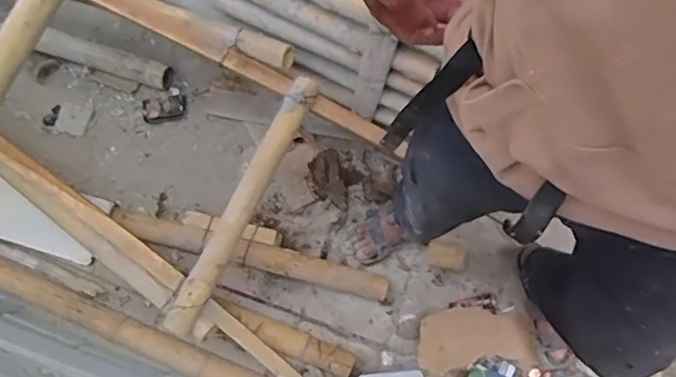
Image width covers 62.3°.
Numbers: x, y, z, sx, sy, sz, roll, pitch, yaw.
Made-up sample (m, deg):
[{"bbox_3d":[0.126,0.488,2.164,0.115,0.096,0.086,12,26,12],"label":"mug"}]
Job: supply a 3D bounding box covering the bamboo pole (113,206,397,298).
[{"bbox_3d":[-0.213,0.155,1.338,0.674,0.052,0.065,14,74,6],"label":"bamboo pole"}]

